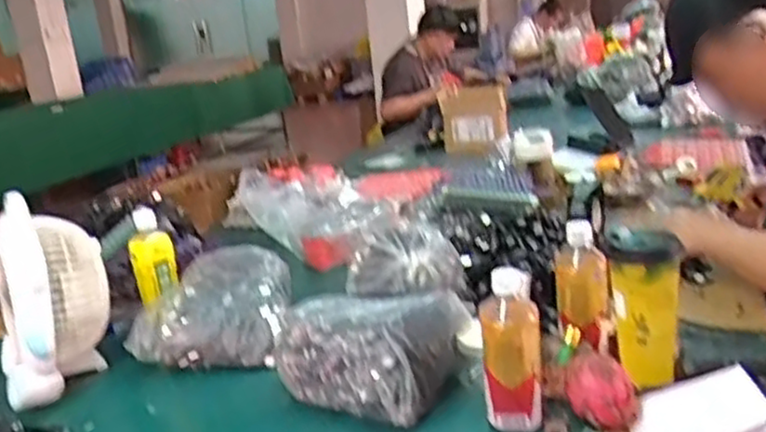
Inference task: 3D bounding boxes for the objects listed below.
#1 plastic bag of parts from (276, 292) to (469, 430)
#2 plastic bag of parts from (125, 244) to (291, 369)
[{"bbox_3d":[-0.017,0.171,0.967,0.209,0.111,0.178,6,20,36],"label":"plastic bag of parts"},{"bbox_3d":[-0.262,0.140,1.140,0.238,0.108,0.190,-8,16,-4],"label":"plastic bag of parts"}]

